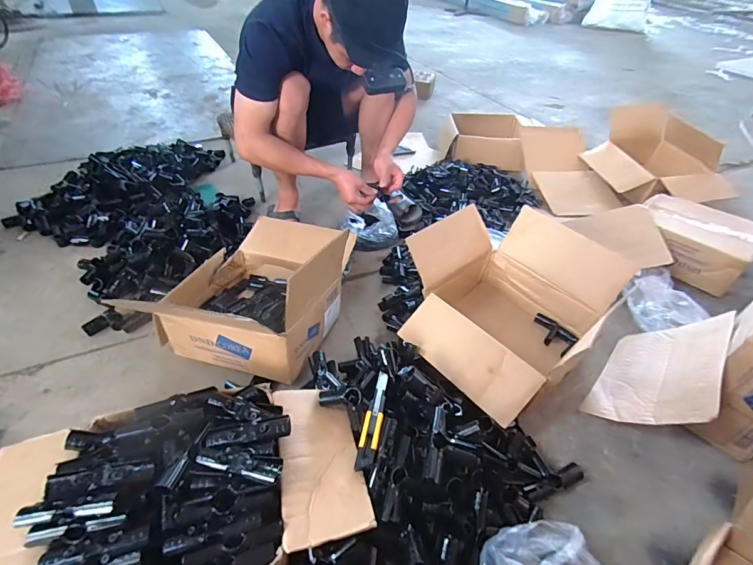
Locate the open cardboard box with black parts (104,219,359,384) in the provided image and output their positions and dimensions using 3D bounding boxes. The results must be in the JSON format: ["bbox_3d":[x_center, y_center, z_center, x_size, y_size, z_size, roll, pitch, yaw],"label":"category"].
[{"bbox_3d":[-0.272,-0.006,0.941,0.350,0.253,0.456,18,44,15],"label":"open cardboard box with black parts"}]

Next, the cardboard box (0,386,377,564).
[{"bbox_3d":[-0.301,0.351,0.604,0.546,0.169,0.336,-7,43,-11],"label":"cardboard box"}]

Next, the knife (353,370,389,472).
[{"bbox_3d":[-0.002,0.244,0.712,0.032,0.015,0.191,11,43,8],"label":"knife"}]

